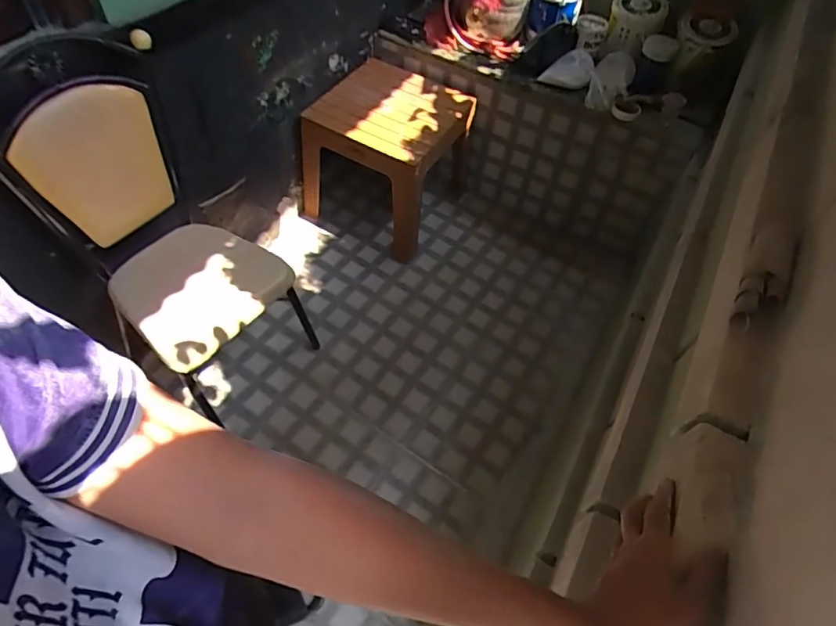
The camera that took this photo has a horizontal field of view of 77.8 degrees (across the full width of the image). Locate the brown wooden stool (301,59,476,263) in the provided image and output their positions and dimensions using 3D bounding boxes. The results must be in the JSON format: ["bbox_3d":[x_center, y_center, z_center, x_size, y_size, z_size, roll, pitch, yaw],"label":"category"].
[{"bbox_3d":[-0.116,-0.518,1.820,0.440,0.492,0.399,28,57,14],"label":"brown wooden stool"}]

